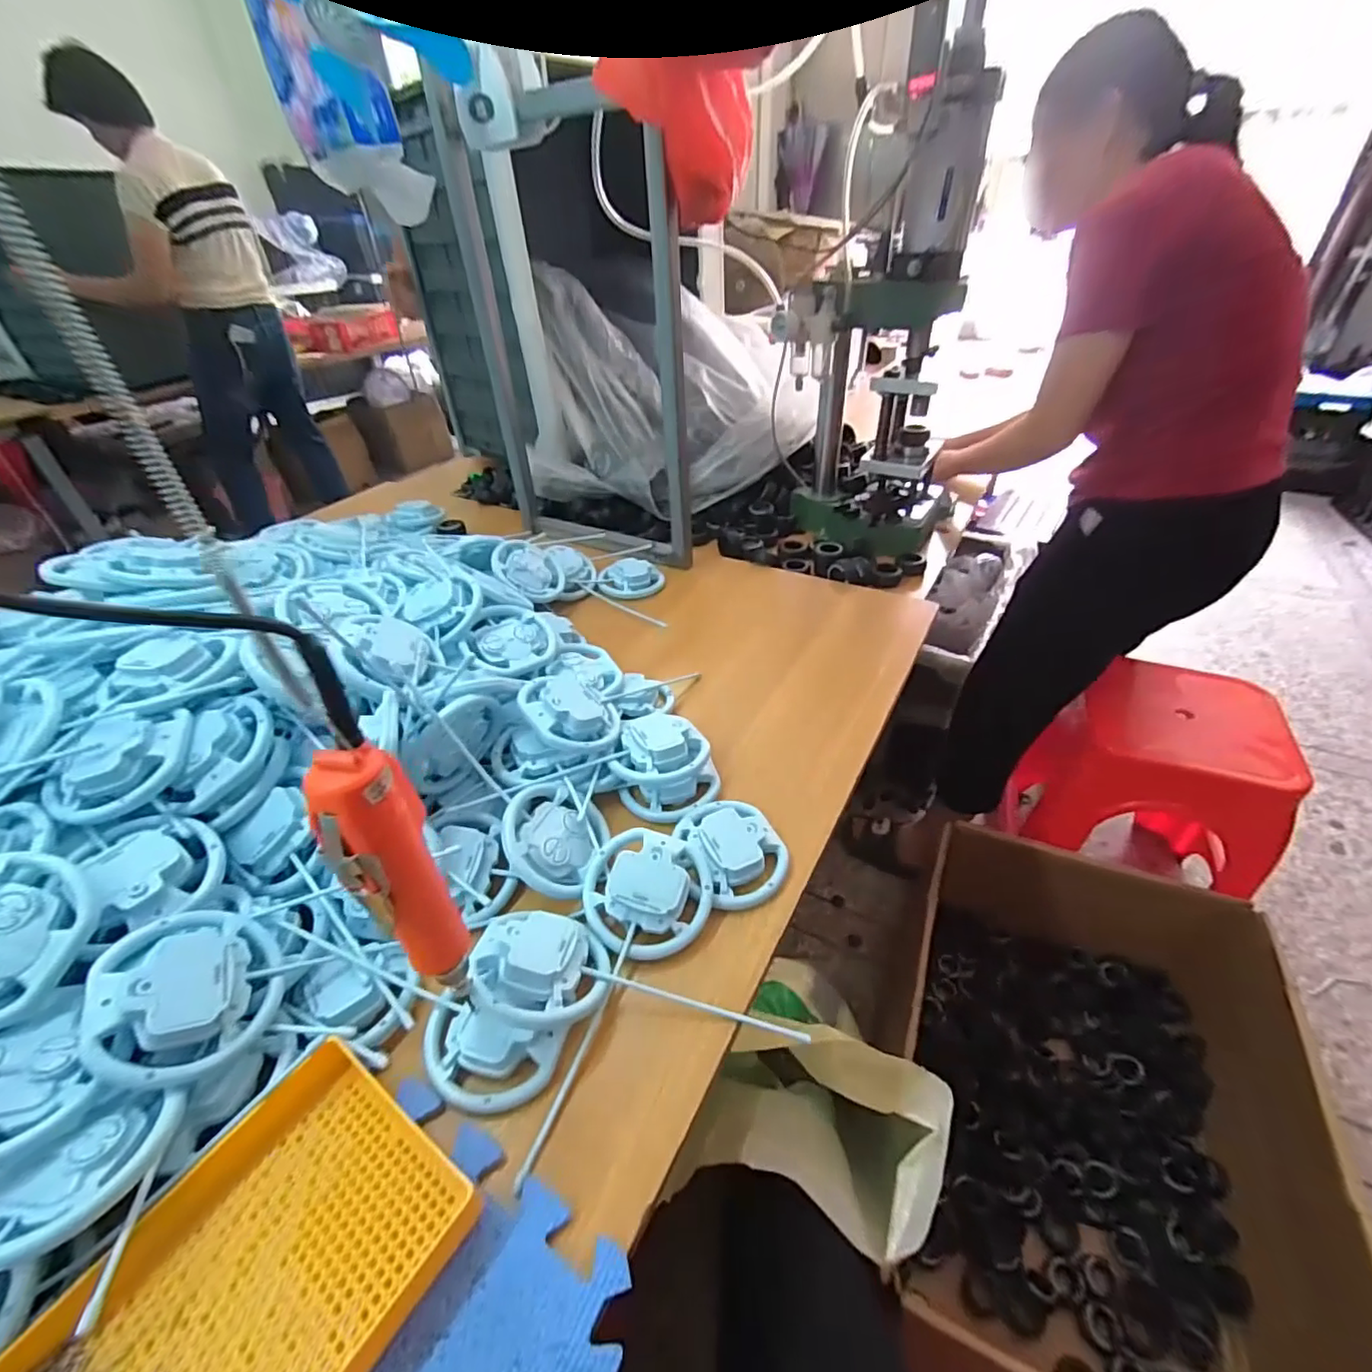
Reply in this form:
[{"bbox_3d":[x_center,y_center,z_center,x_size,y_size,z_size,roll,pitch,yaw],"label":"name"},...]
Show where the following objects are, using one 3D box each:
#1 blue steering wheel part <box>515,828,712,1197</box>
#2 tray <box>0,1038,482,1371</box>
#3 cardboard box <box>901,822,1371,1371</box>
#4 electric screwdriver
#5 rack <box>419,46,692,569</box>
[{"bbox_3d":[-0.054,0.207,0.450,0.104,0.037,0.216,12,54,18],"label":"blue steering wheel part"},{"bbox_3d":[-0.241,0.331,0.294,0.145,0.031,0.243,22,45,28],"label":"tray"},{"bbox_3d":[0.659,0.655,0.942,0.473,0.346,0.800,12,41,18],"label":"cardboard box"},{"bbox_3d":[-0.146,0.109,0.320,0.042,0.190,0.031,-29,45,-28],"label":"electric screwdriver"},{"bbox_3d":[-0.167,-0.491,0.899,0.401,0.582,0.098,16,43,22],"label":"rack"}]

